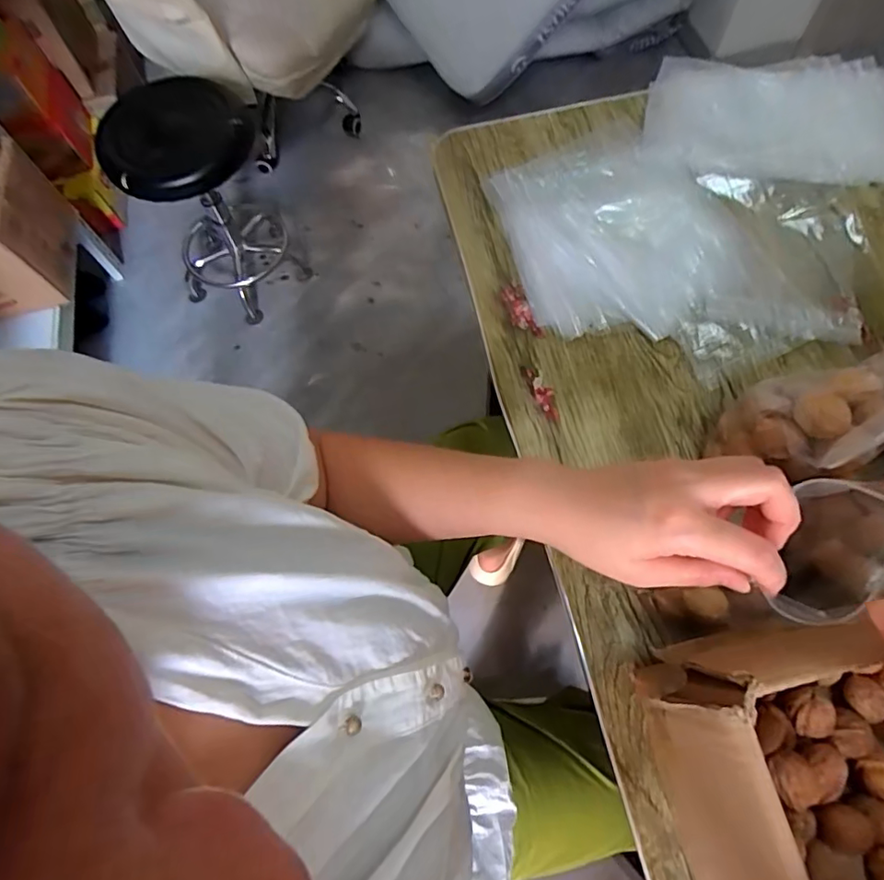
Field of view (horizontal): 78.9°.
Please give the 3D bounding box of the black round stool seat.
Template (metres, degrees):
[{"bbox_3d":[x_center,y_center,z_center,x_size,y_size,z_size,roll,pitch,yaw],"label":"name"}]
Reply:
[{"bbox_3d":[-0.588,-0.677,1.197,0.350,0.097,0.293,-10,68,-1],"label":"black round stool seat"}]

